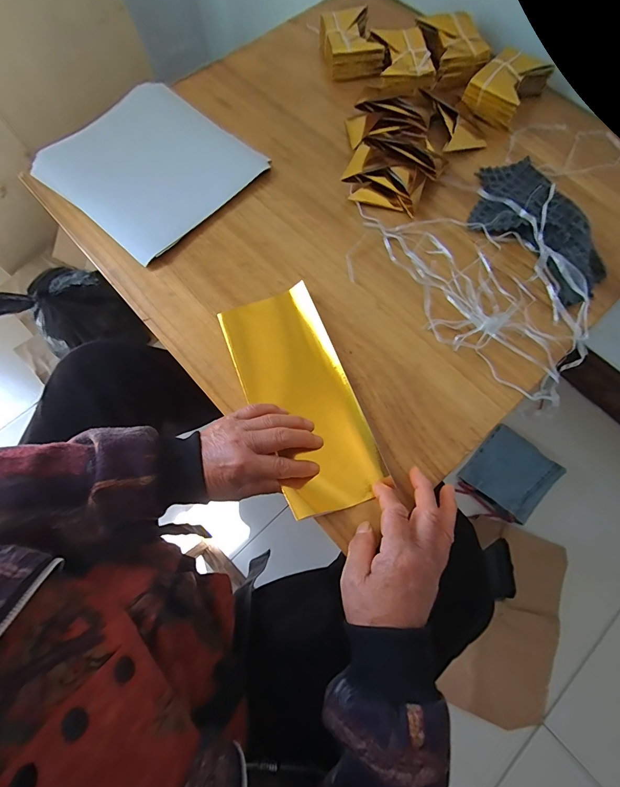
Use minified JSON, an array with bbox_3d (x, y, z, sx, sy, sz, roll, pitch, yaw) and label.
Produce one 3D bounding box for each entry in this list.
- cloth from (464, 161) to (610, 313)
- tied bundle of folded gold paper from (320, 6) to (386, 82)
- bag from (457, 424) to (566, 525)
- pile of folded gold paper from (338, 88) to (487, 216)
[{"bbox_3d":[0.280,-0.207,0.447,0.116,0.029,0.210,-29,74,-8],"label":"cloth"},{"bbox_3d":[0.061,-0.530,0.551,0.081,0.037,0.111,-8,72,-2],"label":"tied bundle of folded gold paper"},{"bbox_3d":[0.440,0.175,0.803,0.159,0.049,0.157,-41,76,-11],"label":"bag"},{"bbox_3d":[0.135,-0.331,0.487,0.172,0.036,0.191,11,73,4],"label":"pile of folded gold paper"}]

